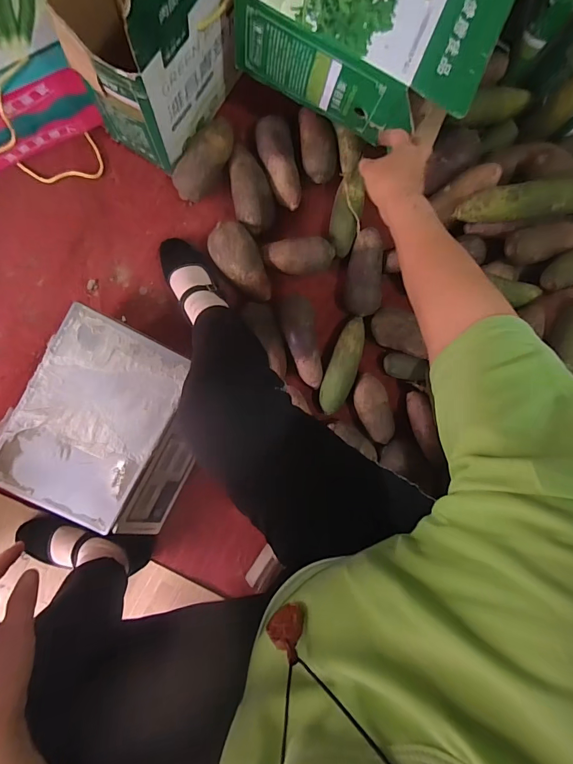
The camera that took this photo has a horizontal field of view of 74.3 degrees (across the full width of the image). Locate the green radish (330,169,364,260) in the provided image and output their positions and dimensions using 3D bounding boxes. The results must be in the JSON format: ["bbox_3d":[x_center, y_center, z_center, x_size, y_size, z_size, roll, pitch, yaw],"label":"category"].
[{"bbox_3d":[0.116,-0.322,0.727,0.051,0.042,0.145,5,92,-6],"label":"green radish"}]

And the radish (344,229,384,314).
[{"bbox_3d":[0.147,-0.213,0.734,0.066,0.063,0.162,-3,93,-5],"label":"radish"}]

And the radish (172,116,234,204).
[{"bbox_3d":[-0.152,-0.412,0.709,0.069,0.074,0.150,33,89,-6],"label":"radish"}]

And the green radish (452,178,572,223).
[{"bbox_3d":[0.419,-0.310,0.644,0.237,0.054,0.060,-4,93,8],"label":"green radish"}]

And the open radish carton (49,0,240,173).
[{"bbox_3d":[-0.152,-0.571,0.545,0.160,0.321,0.375,30,89,-6],"label":"open radish carton"}]

